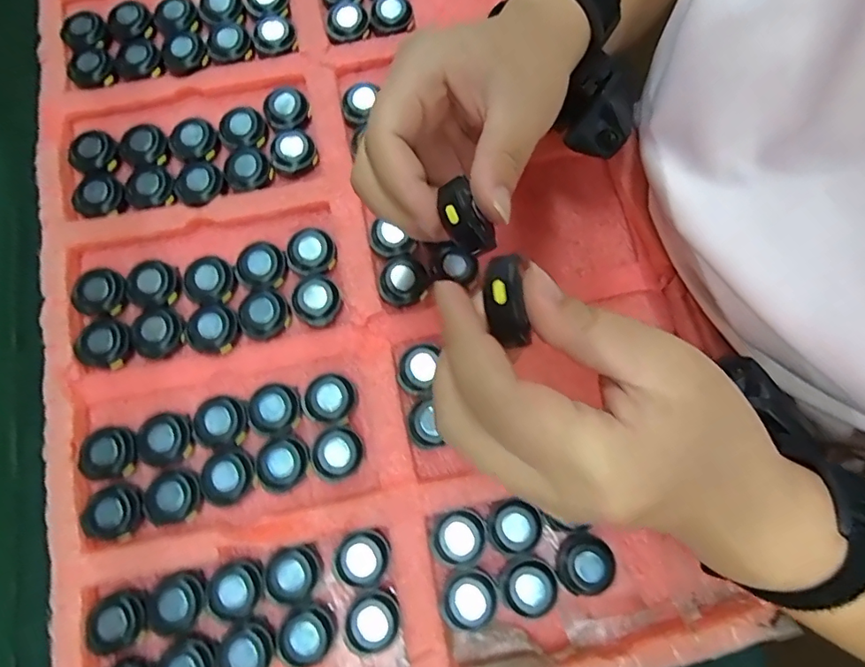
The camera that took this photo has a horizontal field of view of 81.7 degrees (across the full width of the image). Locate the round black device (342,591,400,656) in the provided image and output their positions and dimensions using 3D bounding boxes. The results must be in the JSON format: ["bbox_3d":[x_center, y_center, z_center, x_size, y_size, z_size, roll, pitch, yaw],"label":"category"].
[{"bbox_3d":[-0.032,0.149,0.257,0.031,0.007,0.026,-25,78,-7],"label":"round black device"}]

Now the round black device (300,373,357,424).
[{"bbox_3d":[-0.059,0.036,0.283,0.031,0.006,0.027,-10,77,-3],"label":"round black device"}]

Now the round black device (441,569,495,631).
[{"bbox_3d":[0.018,0.139,0.260,0.028,0.006,0.025,-27,78,-7],"label":"round black device"}]

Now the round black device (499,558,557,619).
[{"bbox_3d":[0.050,0.132,0.260,0.027,0.012,0.027,0,76,-1],"label":"round black device"}]

